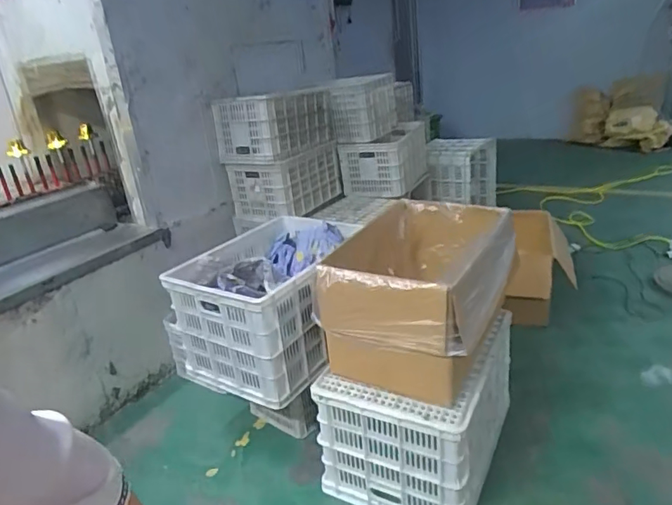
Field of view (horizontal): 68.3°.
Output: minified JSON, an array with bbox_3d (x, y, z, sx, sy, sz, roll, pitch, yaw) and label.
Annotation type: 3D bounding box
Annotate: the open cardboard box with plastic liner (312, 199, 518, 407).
[{"bbox_3d":[0.256,0.107,1.556,0.497,0.360,0.673,7,20,21],"label":"open cardboard box with plastic liner"}]

